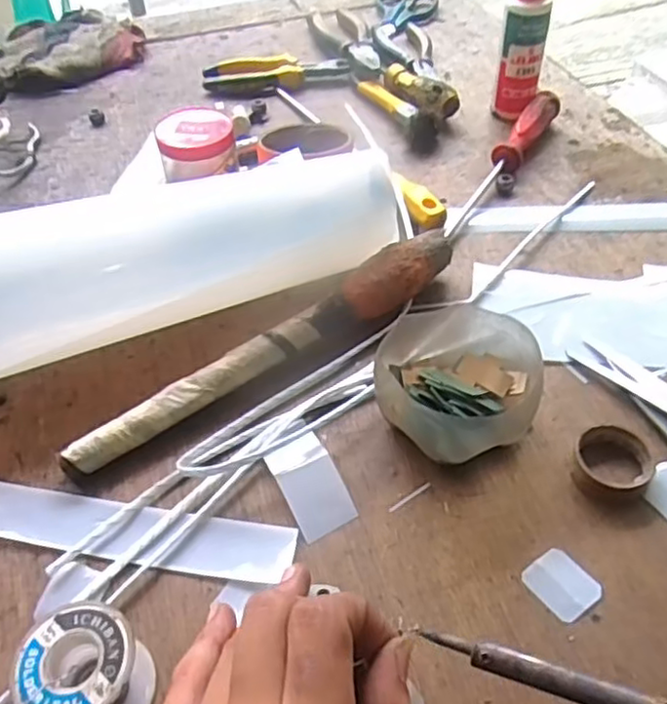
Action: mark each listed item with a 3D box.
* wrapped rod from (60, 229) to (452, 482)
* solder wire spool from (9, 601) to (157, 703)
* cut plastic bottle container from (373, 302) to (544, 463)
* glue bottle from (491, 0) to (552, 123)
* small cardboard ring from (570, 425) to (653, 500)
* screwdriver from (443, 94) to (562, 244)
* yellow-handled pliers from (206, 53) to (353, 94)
[{"bbox_3d":[-0.034,-0.003,0.427,0.283,0.038,0.030,-31,54,-24],"label":"wrapped rod"},{"bbox_3d":[-0.110,0.143,0.296,0.049,0.043,0.049,-1,48,1],"label":"solder wire spool"},{"bbox_3d":[0.072,0.019,0.394,0.090,0.050,0.095,-1,48,1],"label":"cut plastic bottle container"},{"bbox_3d":[0.173,-0.285,0.602,0.039,0.160,0.031,17,51,18],"label":"glue bottle"},{"bbox_3d":[0.155,0.061,0.372,0.040,0.014,0.043,-1,48,1],"label":"small cardboard ring"},{"bbox_3d":[0.145,-0.164,0.574,0.025,0.033,0.210,25,53,23],"label":"screwdriver"},{"bbox_3d":[-0.061,-0.301,0.716,0.153,0.018,0.066,-4,48,-1],"label":"yellow-handled pliers"}]

